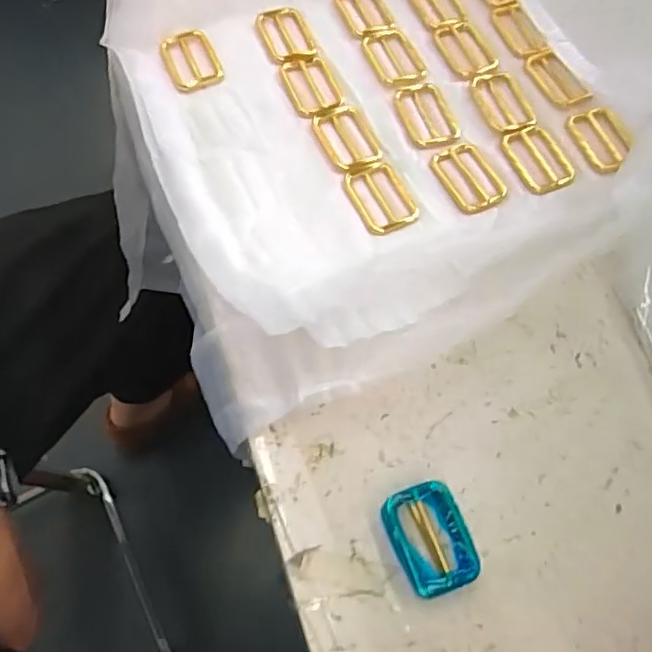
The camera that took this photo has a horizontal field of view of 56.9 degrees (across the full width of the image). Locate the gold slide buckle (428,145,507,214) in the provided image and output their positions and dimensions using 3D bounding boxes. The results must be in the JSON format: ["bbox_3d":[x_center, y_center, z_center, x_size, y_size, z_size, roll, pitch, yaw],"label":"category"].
[{"bbox_3d":[0.082,-0.085,0.345,0.034,0.004,0.044,-24,69,-13],"label":"gold slide buckle"}]

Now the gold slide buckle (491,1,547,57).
[{"bbox_3d":[0.126,-0.195,0.396,0.022,0.007,0.048,-12,67,-8],"label":"gold slide buckle"}]

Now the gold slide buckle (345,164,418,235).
[{"bbox_3d":[0.031,-0.072,0.338,0.032,0.004,0.045,-23,68,-12],"label":"gold slide buckle"}]

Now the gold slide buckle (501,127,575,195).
[{"bbox_3d":[0.126,-0.097,0.351,0.034,0.006,0.046,-17,67,-10],"label":"gold slide buckle"}]

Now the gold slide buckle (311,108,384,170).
[{"bbox_3d":[0.013,-0.111,0.354,0.029,0.004,0.043,-22,68,-12],"label":"gold slide buckle"}]

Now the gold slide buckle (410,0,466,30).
[{"bbox_3d":[0.075,-0.218,0.404,0.028,0.004,0.047,-22,68,-12],"label":"gold slide buckle"}]

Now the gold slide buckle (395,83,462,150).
[{"bbox_3d":[0.061,-0.127,0.362,0.032,0.004,0.046,-12,66,-7],"label":"gold slide buckle"}]

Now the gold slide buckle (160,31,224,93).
[{"bbox_3d":[-0.084,-0.166,0.376,0.033,0.006,0.049,-17,67,-10],"label":"gold slide buckle"}]

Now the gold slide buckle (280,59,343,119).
[{"bbox_3d":[-0.009,-0.147,0.370,0.031,0.004,0.045,-16,67,-9],"label":"gold slide buckle"}]

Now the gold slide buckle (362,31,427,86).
[{"bbox_3d":[0.043,-0.170,0.381,0.030,0.005,0.047,-21,68,-11],"label":"gold slide buckle"}]

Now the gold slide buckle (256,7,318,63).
[{"bbox_3d":[-0.025,-0.189,0.388,0.031,0.004,0.049,-19,68,-10],"label":"gold slide buckle"}]

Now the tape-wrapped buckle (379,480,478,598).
[{"bbox_3d":[0.045,0.092,0.261,0.031,0.013,0.044,-21,68,-11],"label":"tape-wrapped buckle"}]

